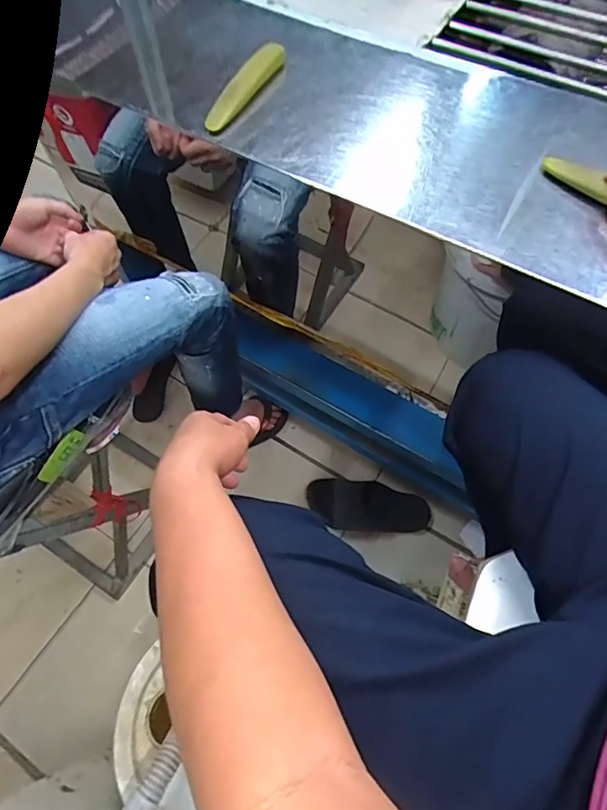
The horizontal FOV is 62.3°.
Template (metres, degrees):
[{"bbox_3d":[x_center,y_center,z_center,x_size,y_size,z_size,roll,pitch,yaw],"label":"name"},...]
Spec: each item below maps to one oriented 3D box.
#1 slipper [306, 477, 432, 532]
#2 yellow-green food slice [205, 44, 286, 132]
[{"bbox_3d":[0.147,0.231,1.141,0.275,0.060,0.103,8,65,5],"label":"slipper"},{"bbox_3d":[-0.074,-0.407,0.635,0.037,0.024,0.163,25,67,12],"label":"yellow-green food slice"}]

